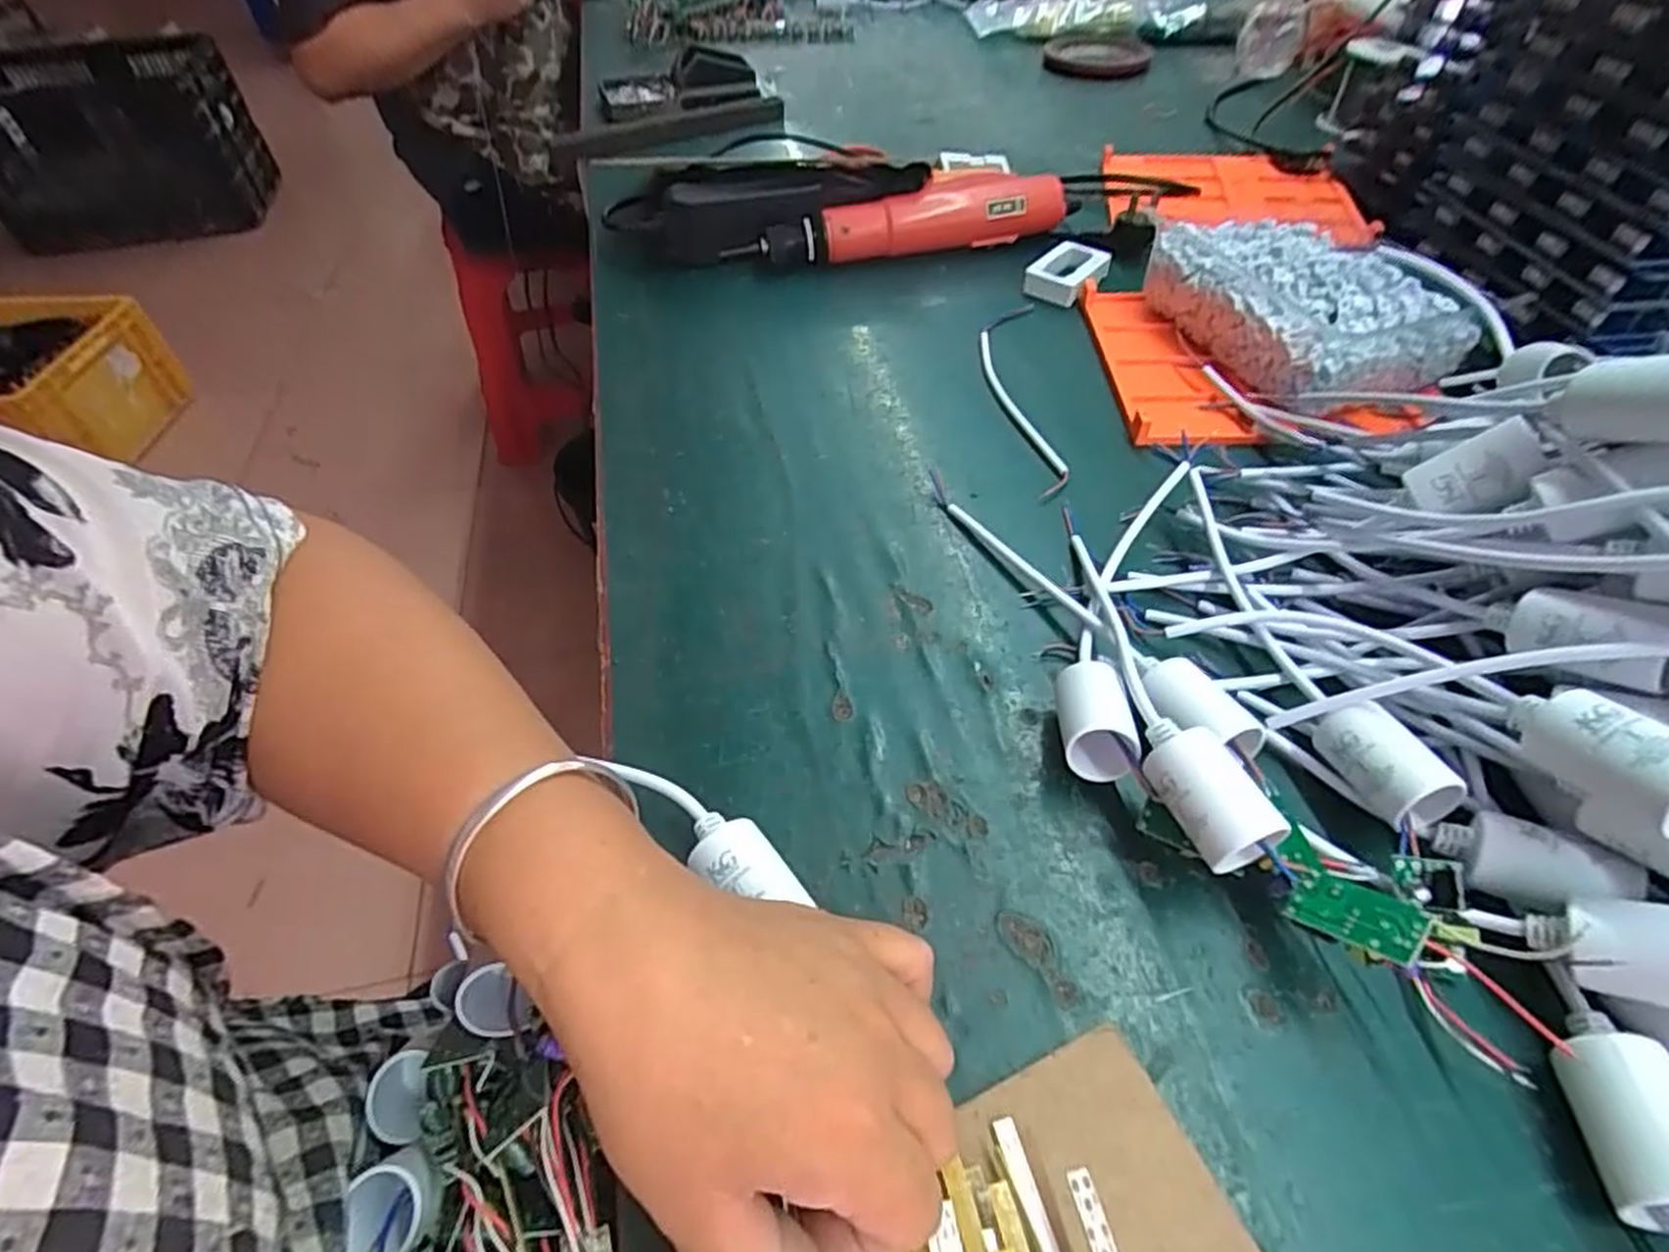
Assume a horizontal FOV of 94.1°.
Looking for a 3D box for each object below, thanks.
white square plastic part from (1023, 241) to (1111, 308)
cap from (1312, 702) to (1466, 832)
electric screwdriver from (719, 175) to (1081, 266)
[{"bbox_3d":[0.168,-0.255,0.562,0.044,0.017,0.060,35,58,27],"label":"white square plastic part"},{"bbox_3d":[0.203,0.050,0.286,0.025,0.029,0.044,-17,51,-13],"label":"cap"},{"bbox_3d":[0.051,-0.304,0.589,0.263,0.044,0.036,-4,49,-2],"label":"electric screwdriver"}]

